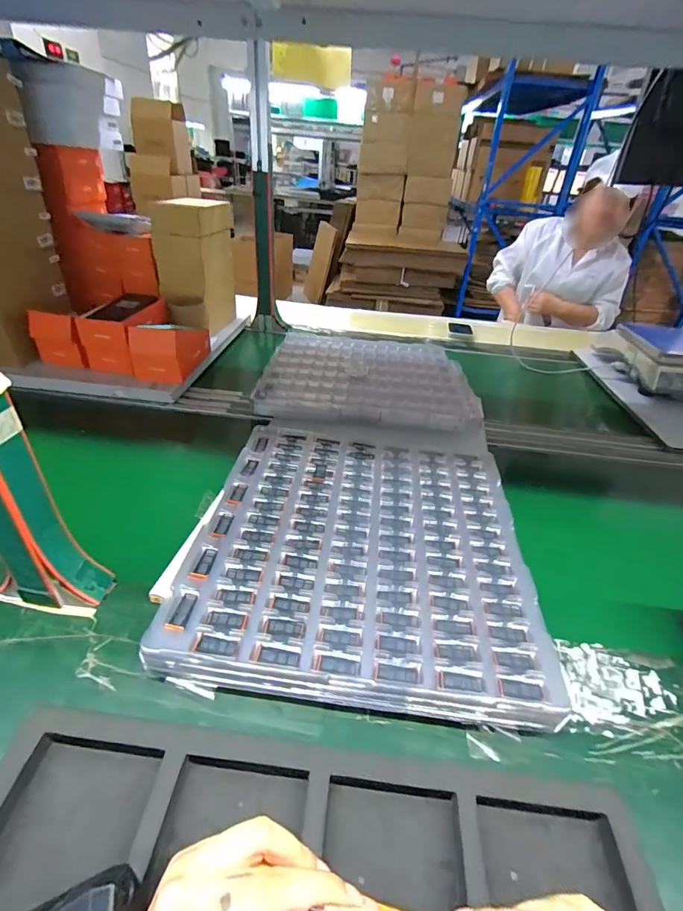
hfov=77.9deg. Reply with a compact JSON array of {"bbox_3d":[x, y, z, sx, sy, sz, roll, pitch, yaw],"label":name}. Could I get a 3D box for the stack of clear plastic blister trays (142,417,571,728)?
[{"bbox_3d":[0.029,0.107,0.546,0.377,0.055,0.406,7,35,3],"label":"stack of clear plastic blister trays"}]

